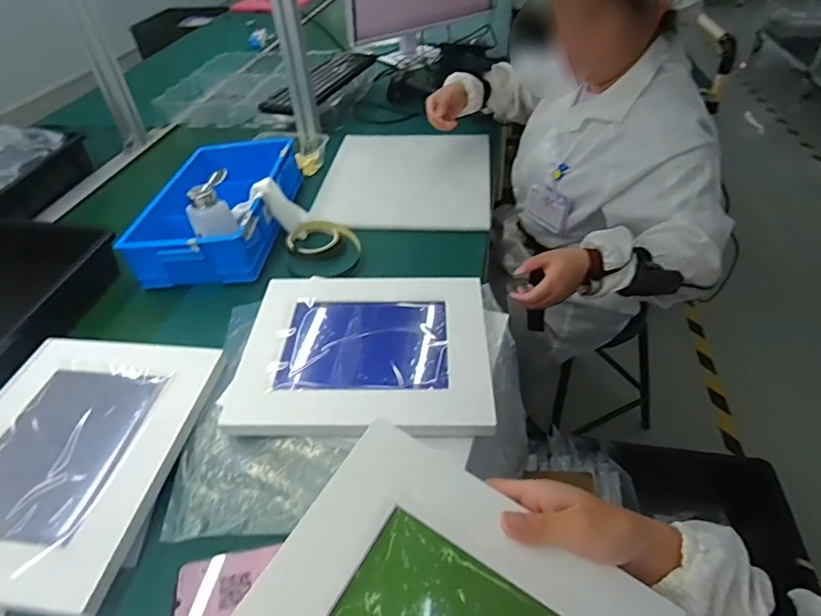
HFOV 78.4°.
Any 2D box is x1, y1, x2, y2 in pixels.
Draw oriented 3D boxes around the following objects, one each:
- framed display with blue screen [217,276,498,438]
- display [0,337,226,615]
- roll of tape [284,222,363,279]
[{"bbox_3d":[-0.053,0.045,0.630,0.299,0.032,0.248,1,42,5],"label":"framed display with blue screen"},{"bbox_3d":[-0.379,0.153,0.554,0.247,0.023,0.302,4,42,8],"label":"display"},{"bbox_3d":[-0.144,-0.098,0.831,0.119,0.038,0.115,-2,42,2],"label":"roll of tape"}]

